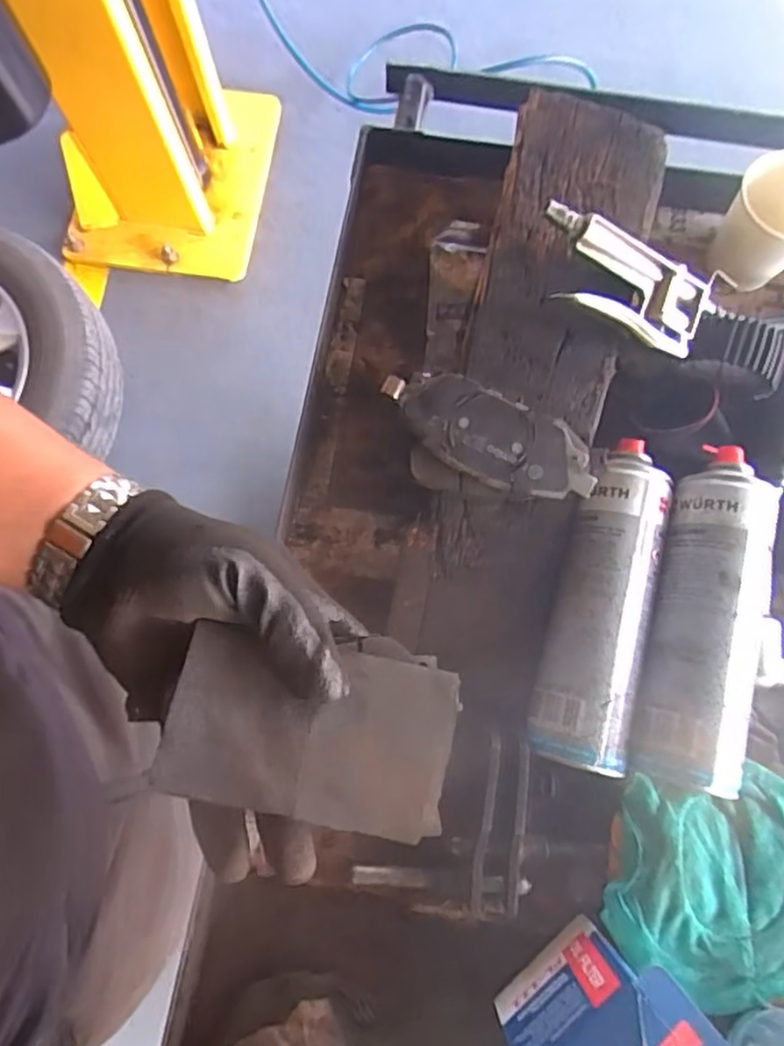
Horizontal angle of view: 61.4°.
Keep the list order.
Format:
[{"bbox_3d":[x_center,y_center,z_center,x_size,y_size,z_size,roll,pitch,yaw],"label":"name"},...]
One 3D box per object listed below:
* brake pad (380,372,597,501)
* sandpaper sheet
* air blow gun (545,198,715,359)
[{"bbox_3d":[0.061,-0.055,0.414,0.136,0.015,0.054,28,79,6],"label":"brake pad"},{"bbox_3d":[-0.032,0.087,0.275,0.115,0.008,0.068,12,71,-5],"label":"sandpaper sheet"},{"bbox_3d":[0.151,-0.156,0.432,0.127,0.016,0.059,17,86,-18],"label":"air blow gun"}]

